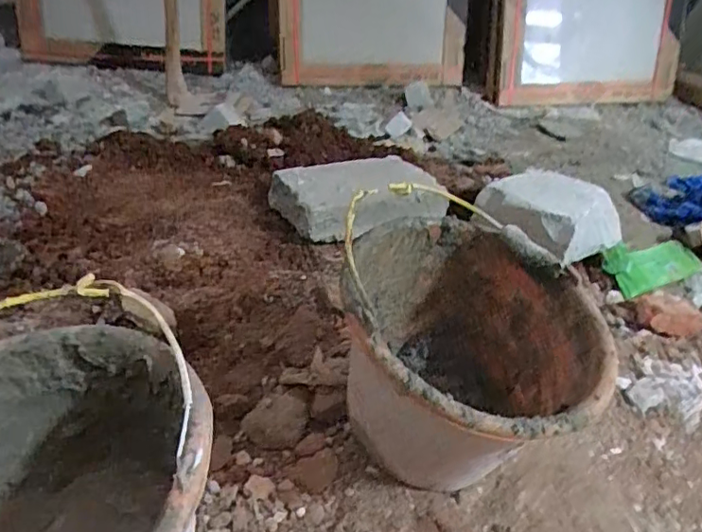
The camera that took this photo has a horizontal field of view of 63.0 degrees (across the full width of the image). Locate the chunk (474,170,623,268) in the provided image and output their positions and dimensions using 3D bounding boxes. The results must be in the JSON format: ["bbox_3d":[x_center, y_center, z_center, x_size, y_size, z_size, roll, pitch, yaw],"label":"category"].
[{"bbox_3d":[0.373,-0.104,1.100,0.194,0.116,0.229,-23,44,-35],"label":"chunk"}]

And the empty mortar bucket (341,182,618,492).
[{"bbox_3d":[0.110,0.115,0.625,0.285,0.239,0.277,13,34,11],"label":"empty mortar bucket"}]

